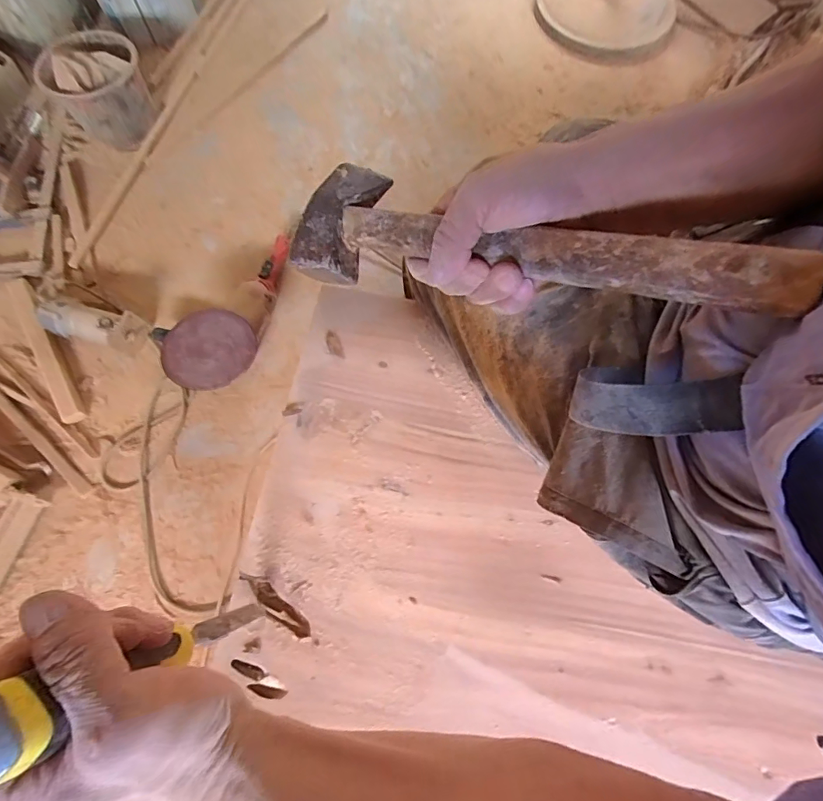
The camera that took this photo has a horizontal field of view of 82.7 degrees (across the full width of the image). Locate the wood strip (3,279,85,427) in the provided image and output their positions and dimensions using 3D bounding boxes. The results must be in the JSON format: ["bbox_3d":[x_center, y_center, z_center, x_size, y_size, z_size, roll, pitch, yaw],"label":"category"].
[{"bbox_3d":[-0.806,-0.123,1.023,0.050,0.023,0.406,-31,73,-12],"label":"wood strip"}]

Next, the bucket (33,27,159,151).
[{"bbox_3d":[-0.752,-0.744,1.171,0.225,0.217,0.196,-34,73,-13],"label":"bucket"}]

